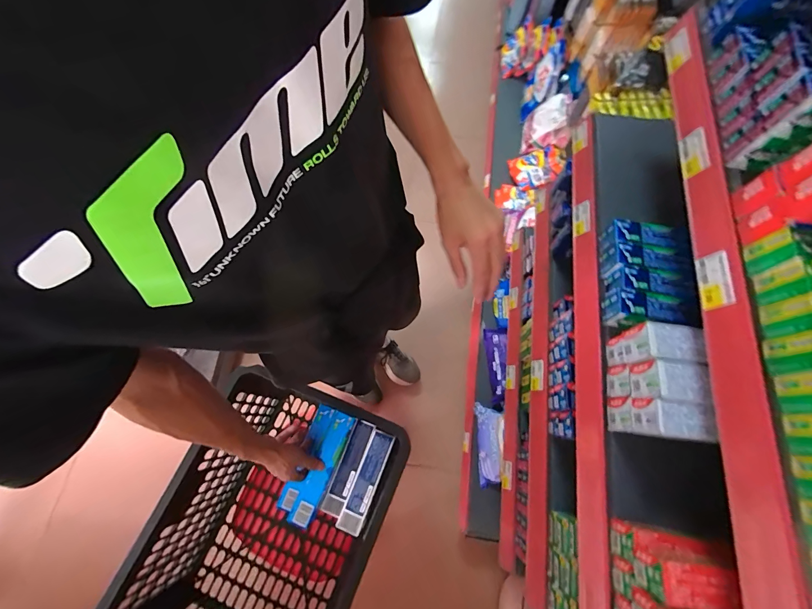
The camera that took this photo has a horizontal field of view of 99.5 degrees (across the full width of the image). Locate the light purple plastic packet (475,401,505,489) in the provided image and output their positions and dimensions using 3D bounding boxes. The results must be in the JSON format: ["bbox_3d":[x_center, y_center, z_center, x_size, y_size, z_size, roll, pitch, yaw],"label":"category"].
[{"bbox_3d":[0.266,0.430,1.066,0.042,0.112,0.236,19,60,-32],"label":"light purple plastic packet"}]

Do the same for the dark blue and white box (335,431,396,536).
[{"bbox_3d":[-0.077,0.343,0.673,0.045,0.042,0.182,21,72,6],"label":"dark blue and white box"}]

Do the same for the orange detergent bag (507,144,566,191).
[{"bbox_3d":[0.534,-0.565,1.405,0.206,0.044,0.193,-23,63,12],"label":"orange detergent bag"}]

